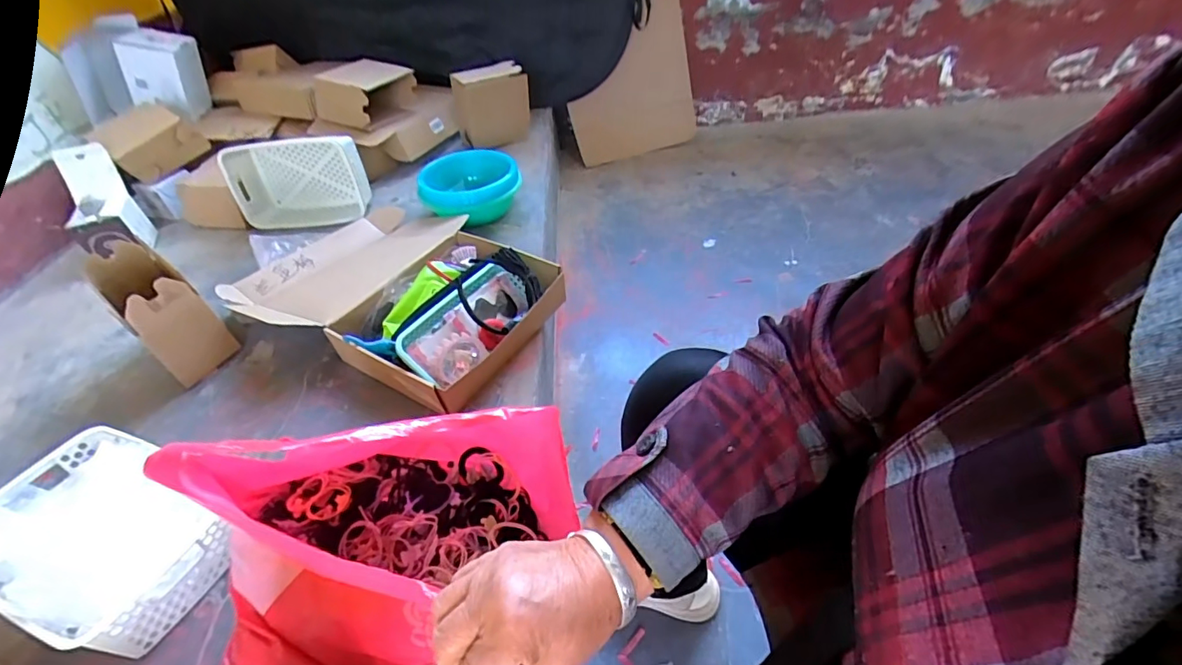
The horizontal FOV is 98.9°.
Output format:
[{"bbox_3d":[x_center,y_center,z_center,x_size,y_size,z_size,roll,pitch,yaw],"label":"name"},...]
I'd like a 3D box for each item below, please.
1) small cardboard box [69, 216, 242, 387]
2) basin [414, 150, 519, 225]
[{"bbox_3d":[-0.768,-0.035,0.906,0.228,0.183,0.108,25,51,28],"label":"small cardboard box"},{"bbox_3d":[-0.289,-0.349,1.235,0.232,0.128,0.190,-3,43,3],"label":"basin"}]

